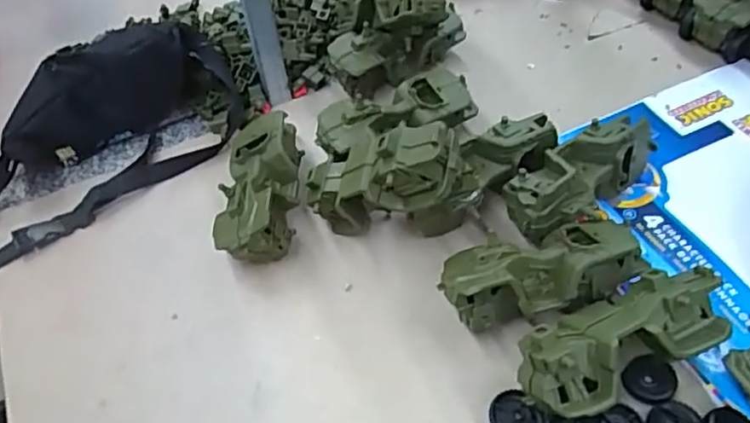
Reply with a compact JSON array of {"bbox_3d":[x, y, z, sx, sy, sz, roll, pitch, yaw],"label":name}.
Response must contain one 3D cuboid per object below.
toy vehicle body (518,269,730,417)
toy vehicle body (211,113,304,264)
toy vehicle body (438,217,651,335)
[{"bbox_3d":[0.207,0.100,0.521,0.187,0.047,0.086,-18,51,-9],"label":"toy vehicle body"},{"bbox_3d":[-0.122,-0.027,0.688,0.083,0.077,0.190,-4,49,2],"label":"toy vehicle body"},{"bbox_3d":[0.152,0.057,0.585,0.183,0.075,0.080,-12,49,-5],"label":"toy vehicle body"}]

